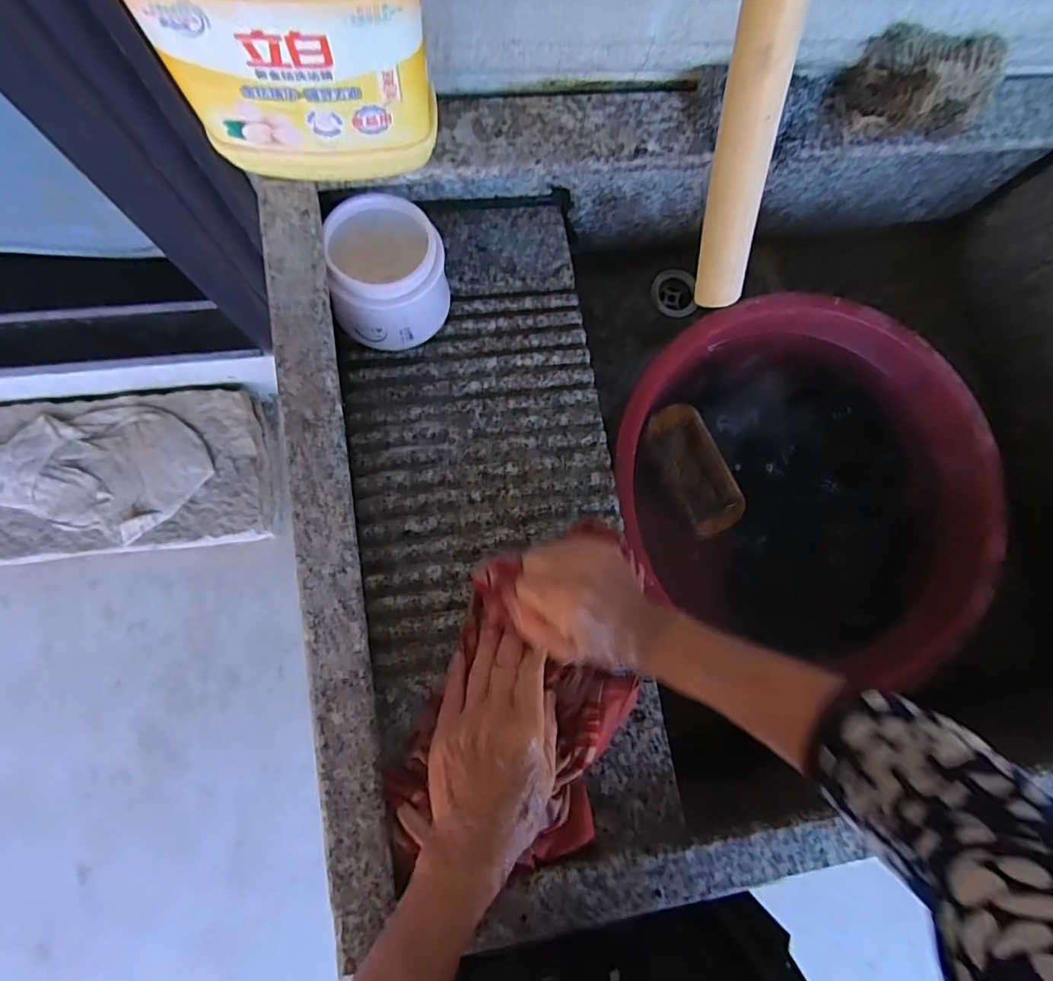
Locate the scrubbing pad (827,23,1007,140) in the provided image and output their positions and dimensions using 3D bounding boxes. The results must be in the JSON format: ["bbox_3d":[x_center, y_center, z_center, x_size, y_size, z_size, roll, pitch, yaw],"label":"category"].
[{"bbox_3d":[0.310,-0.319,0.432,0.124,0.047,0.053,-2,84,-7],"label":"scrubbing pad"}]

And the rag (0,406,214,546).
[{"bbox_3d":[-0.746,-0.043,0.955,0.345,0.025,0.225,17,83,-5],"label":"rag"}]

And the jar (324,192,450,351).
[{"bbox_3d":[-0.111,-0.171,0.442,0.089,0.066,0.095,1,84,-7],"label":"jar"}]

